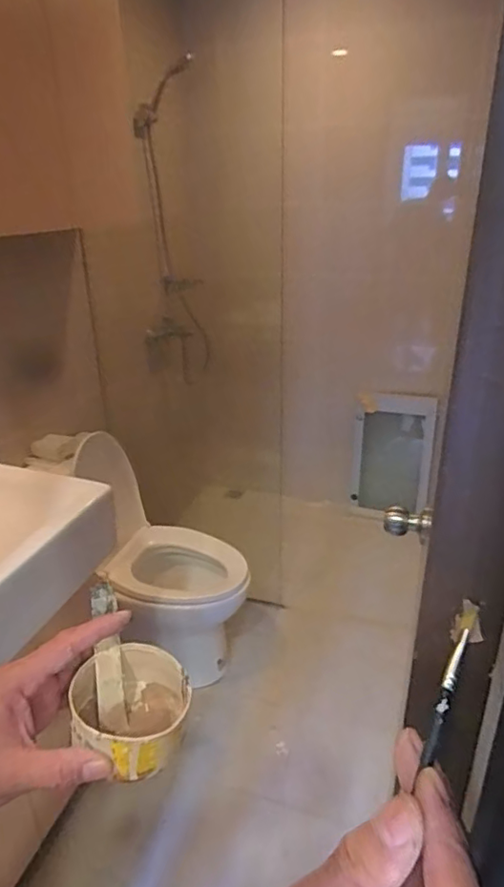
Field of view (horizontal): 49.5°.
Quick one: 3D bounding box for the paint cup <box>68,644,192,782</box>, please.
[{"bbox_3d":[-0.087,0.193,0.398,0.078,0.046,0.087,-3,25,-4],"label":"paint cup"}]

